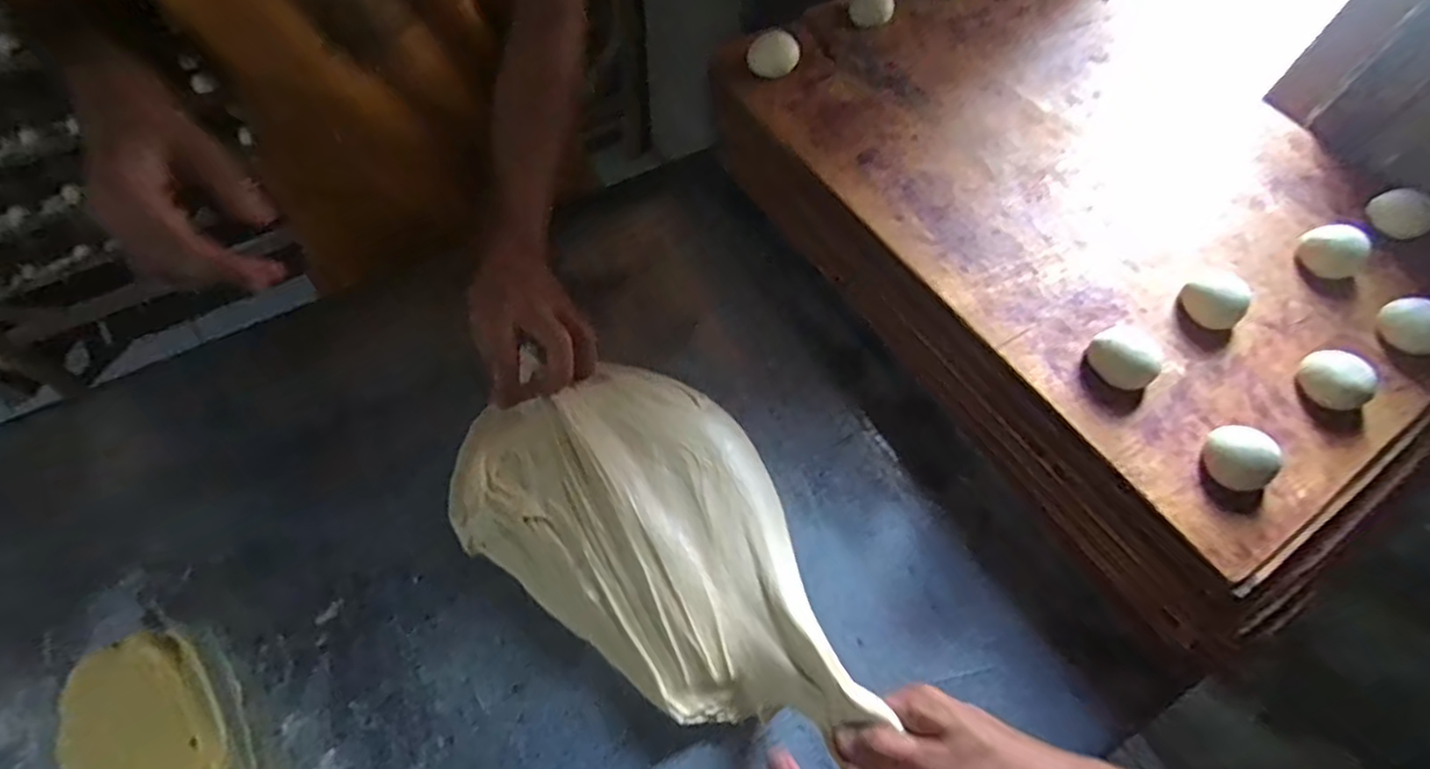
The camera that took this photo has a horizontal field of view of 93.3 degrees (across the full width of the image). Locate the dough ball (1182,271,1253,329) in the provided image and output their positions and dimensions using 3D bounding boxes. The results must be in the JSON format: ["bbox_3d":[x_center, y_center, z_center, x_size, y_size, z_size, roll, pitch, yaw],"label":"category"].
[{"bbox_3d":[0.372,-0.063,0.499,0.033,0.022,0.040,-33,67,-17],"label":"dough ball"}]

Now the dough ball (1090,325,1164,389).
[{"bbox_3d":[0.288,-0.020,0.473,0.041,0.026,0.044,1,62,-1],"label":"dough ball"}]

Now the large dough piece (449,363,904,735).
[{"bbox_3d":[-0.032,0.097,0.488,0.329,0.061,0.191,33,66,15],"label":"large dough piece"}]

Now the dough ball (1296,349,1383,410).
[{"bbox_3d":[0.436,-0.003,0.474,0.039,0.028,0.042,1,62,-1],"label":"dough ball"}]

